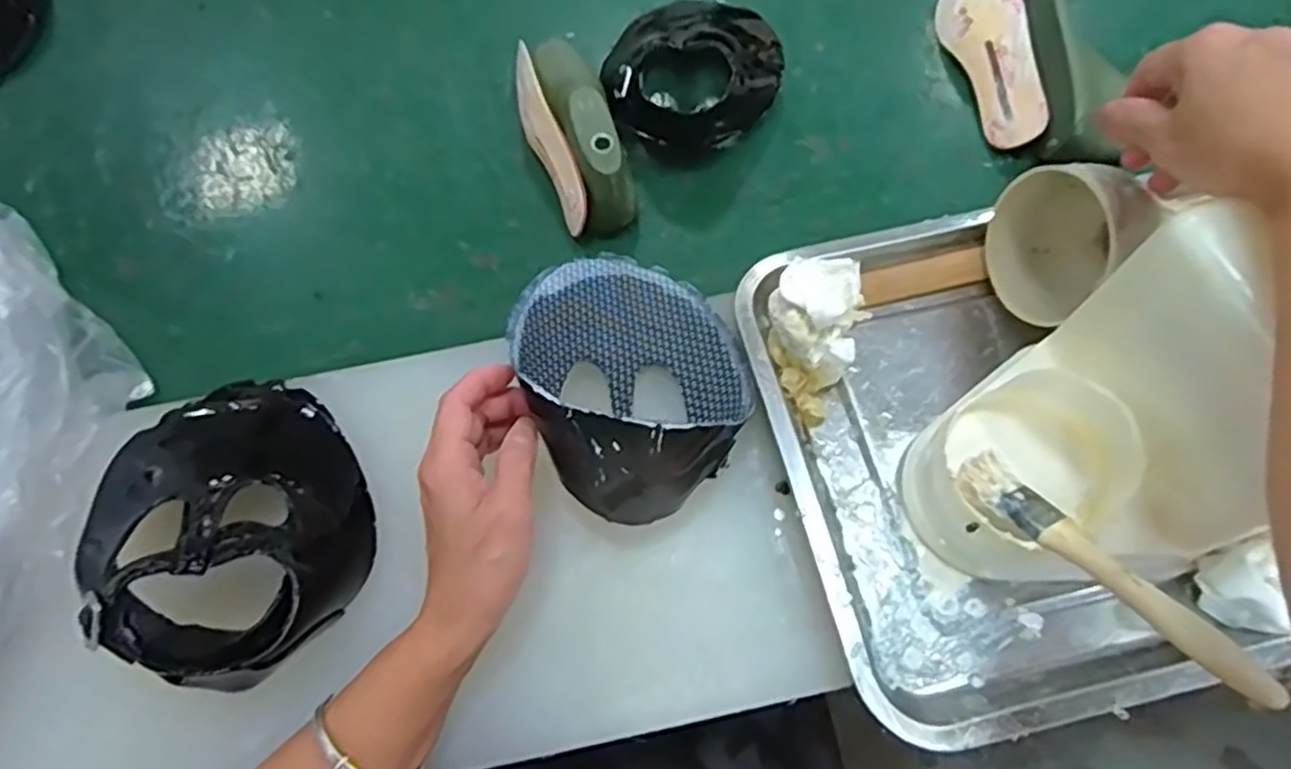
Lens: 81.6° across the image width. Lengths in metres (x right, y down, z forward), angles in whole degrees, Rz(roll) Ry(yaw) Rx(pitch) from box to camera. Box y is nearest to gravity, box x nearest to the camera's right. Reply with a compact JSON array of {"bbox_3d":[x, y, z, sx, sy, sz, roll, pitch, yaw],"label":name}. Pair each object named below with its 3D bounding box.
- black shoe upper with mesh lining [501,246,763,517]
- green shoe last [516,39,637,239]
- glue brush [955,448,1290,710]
[{"bbox_3d":[-0.006,-0.011,0.440,0.128,0.053,0.171,-23,71,-9],"label":"black shoe upper with mesh lining"},{"bbox_3d":[-0.056,-0.201,0.568,0.064,0.078,0.173,-18,67,-6],"label":"green shoe last"},{"bbox_3d":[0.207,0.083,0.338,0.027,0.011,0.147,-35,50,-13],"label":"glue brush"}]

